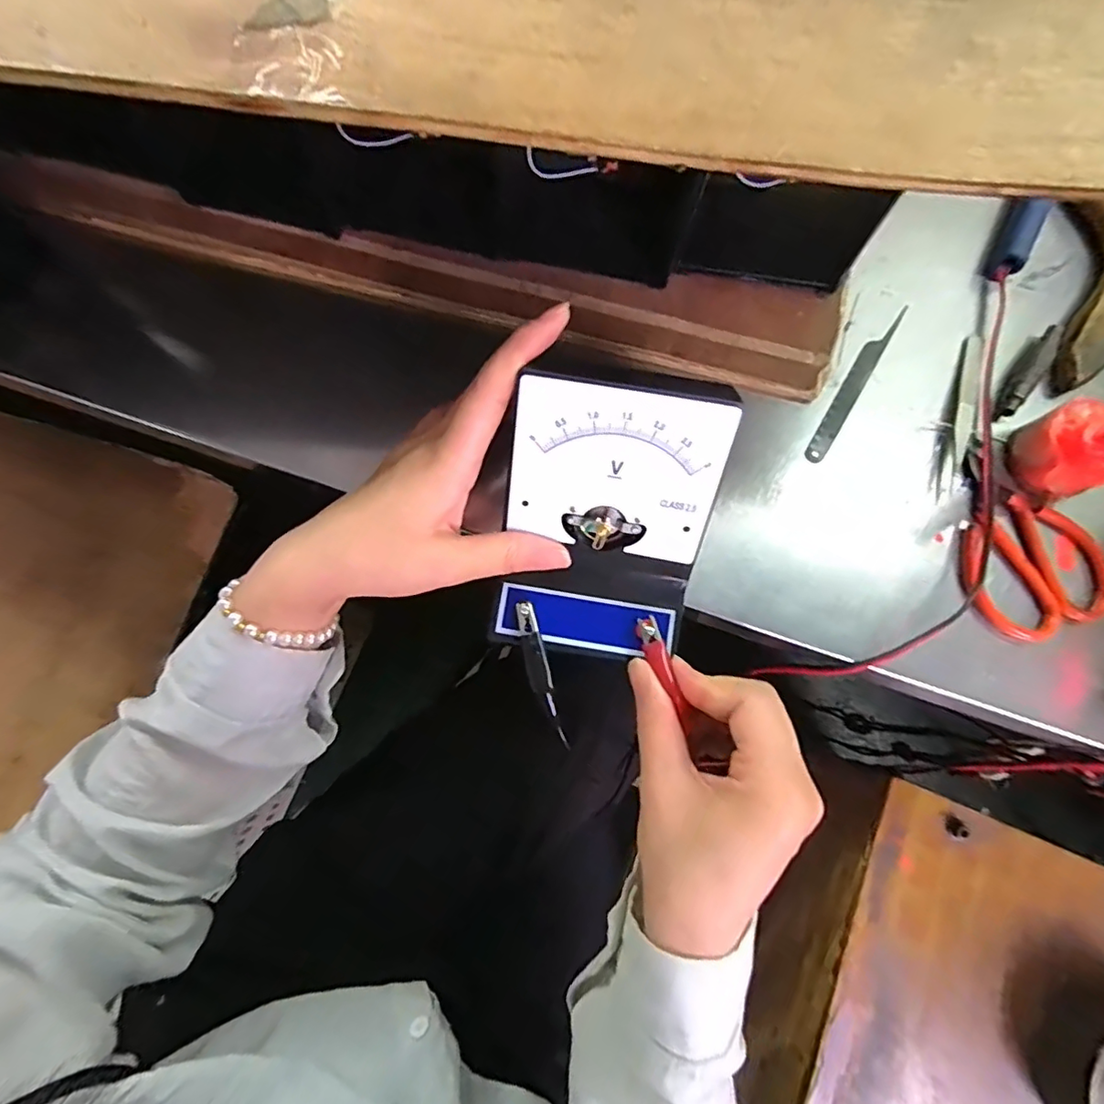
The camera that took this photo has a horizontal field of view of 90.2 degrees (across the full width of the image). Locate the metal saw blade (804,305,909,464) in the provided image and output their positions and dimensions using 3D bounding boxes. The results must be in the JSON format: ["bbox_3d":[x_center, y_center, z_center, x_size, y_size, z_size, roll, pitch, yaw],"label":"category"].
[{"bbox_3d":[0.184,-0.103,0.332,0.012,0.004,0.122,33,78,5],"label":"metal saw blade"}]

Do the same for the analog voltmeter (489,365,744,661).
[{"bbox_3d":[0.024,-0.011,0.254,0.094,0.085,0.107,8,77,1],"label":"analog voltmeter"}]

